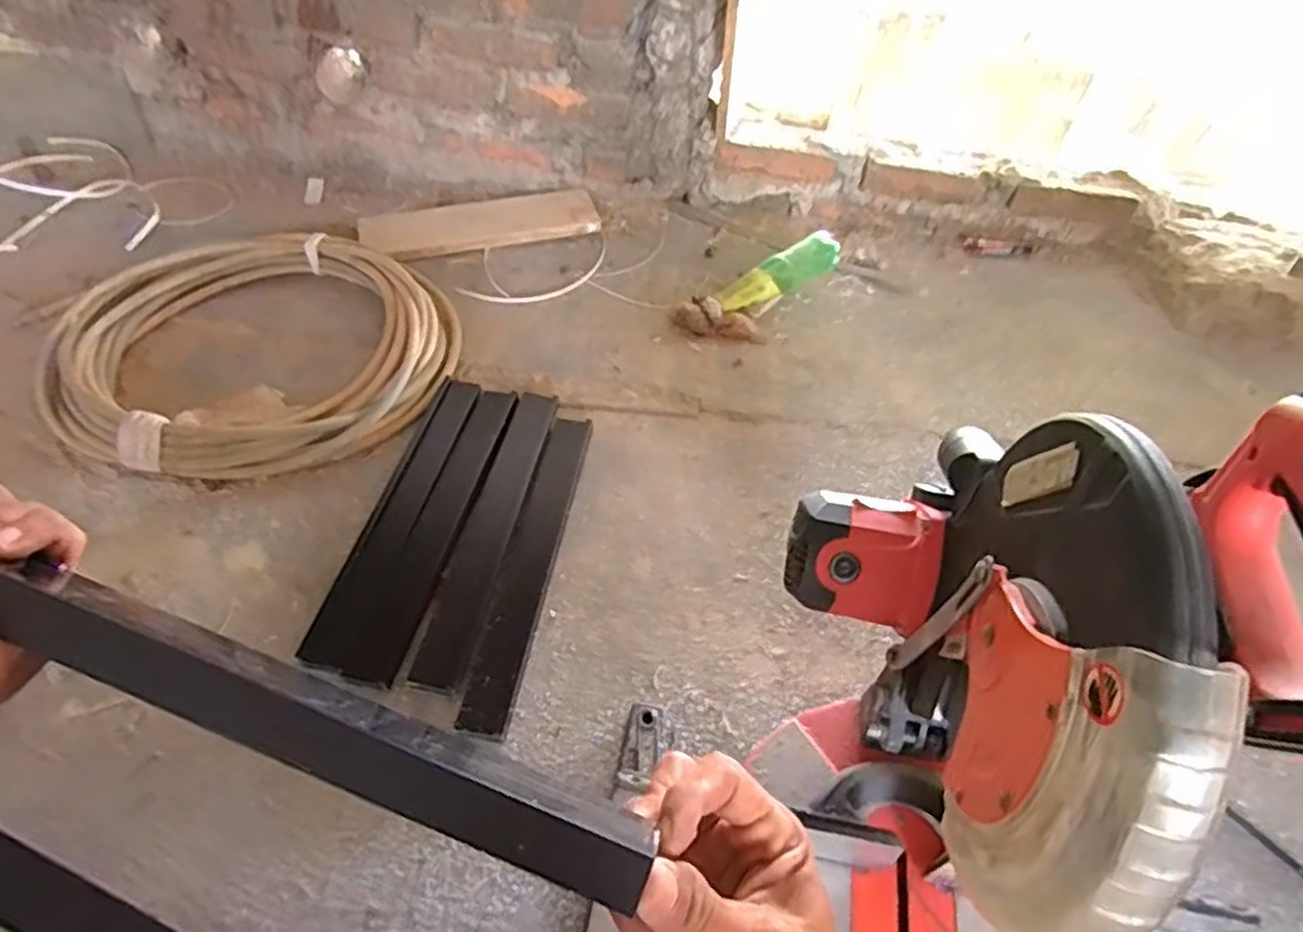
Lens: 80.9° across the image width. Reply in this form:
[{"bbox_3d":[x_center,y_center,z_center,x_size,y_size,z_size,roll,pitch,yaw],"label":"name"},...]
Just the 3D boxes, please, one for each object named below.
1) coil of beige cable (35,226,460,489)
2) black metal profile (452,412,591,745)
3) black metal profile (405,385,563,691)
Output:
[{"bbox_3d":[-0.495,-0.150,0.965,0.452,0.051,0.421,2,50,-2],"label":"coil of beige cable"},{"bbox_3d":[-0.125,0.097,0.811,0.051,0.016,0.387,9,50,4],"label":"black metal profile"},{"bbox_3d":[-0.169,0.061,0.811,0.050,0.015,0.372,9,50,4],"label":"black metal profile"}]

